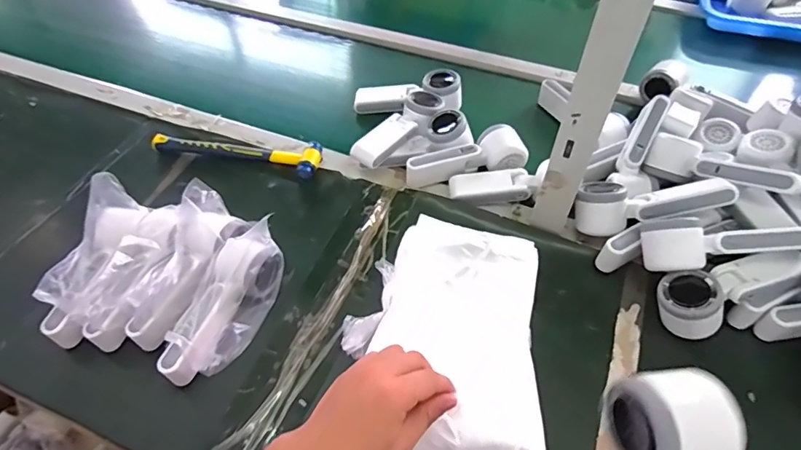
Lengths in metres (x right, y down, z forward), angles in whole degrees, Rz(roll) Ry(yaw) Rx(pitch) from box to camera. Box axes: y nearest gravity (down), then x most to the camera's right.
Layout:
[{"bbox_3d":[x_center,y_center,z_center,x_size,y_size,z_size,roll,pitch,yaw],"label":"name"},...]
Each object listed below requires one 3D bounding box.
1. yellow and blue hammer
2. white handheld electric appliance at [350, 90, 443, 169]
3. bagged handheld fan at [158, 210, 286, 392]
[{"bbox_3d":[-0.233,-0.112,0.705,0.240,0.024,0.061,11,52,9],"label":"yellow and blue hammer"},{"bbox_3d":[-0.003,-0.134,0.706,0.064,0.044,0.166,31,57,22],"label":"white handheld electric appliance"},{"bbox_3d":[-0.185,0.081,0.517,0.067,0.086,0.176,12,52,9],"label":"bagged handheld fan"}]

